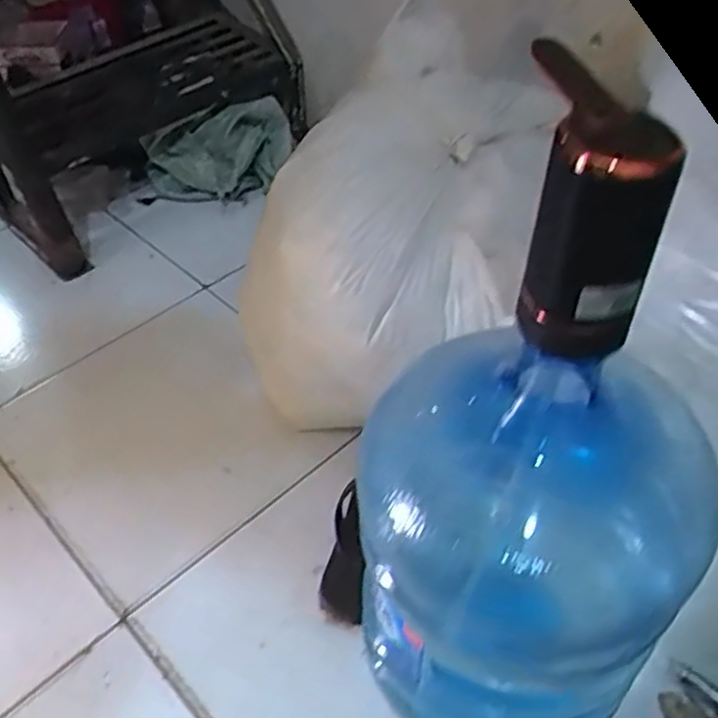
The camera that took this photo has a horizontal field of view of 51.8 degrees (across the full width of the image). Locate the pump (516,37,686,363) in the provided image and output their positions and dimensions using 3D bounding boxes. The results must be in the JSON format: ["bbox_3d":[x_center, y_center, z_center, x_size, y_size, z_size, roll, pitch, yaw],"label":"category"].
[{"bbox_3d":[0.134,-0.101,0.444,0.063,0.132,0.161,6,47,7],"label":"pump"}]

